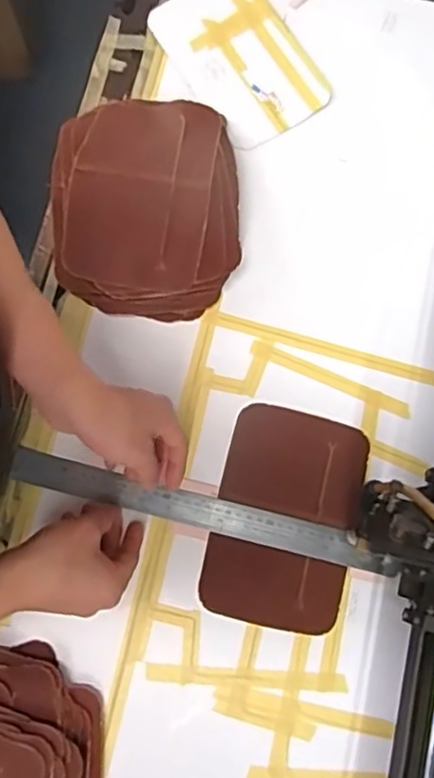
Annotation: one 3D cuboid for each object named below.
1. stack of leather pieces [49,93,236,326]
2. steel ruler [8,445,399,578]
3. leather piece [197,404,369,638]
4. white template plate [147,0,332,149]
[{"bbox_3d":[-0.070,-0.185,0.633,0.179,0.066,0.223,-2,78,-2],"label":"stack of leather pieces"},{"bbox_3d":[-0.013,0.114,0.593,0.359,0.005,0.030,15,78,0],"label":"steel ruler"},{"bbox_3d":[0.065,0.122,0.610,0.131,0.006,0.199,14,78,1],"label":"leather piece"},{"bbox_3d":[0.028,-0.368,0.708,0.132,0.006,0.197,-35,81,-8],"label":"white template plate"}]

